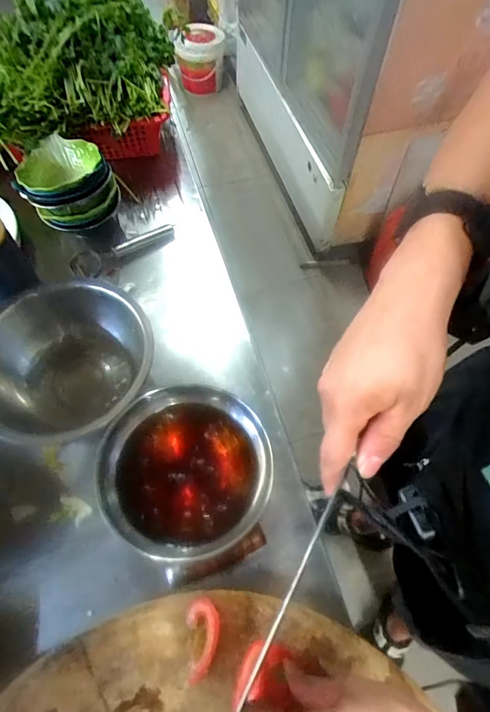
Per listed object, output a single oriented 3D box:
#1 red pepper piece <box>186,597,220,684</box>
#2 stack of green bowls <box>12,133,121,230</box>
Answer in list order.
[{"bbox_3d":[-0.034,0.233,0.345,0.027,0.010,0.056,-5,63,-4],"label":"red pepper piece"},{"bbox_3d":[-0.254,-0.254,0.593,0.125,0.082,0.121,-23,66,-13],"label":"stack of green bowls"}]

